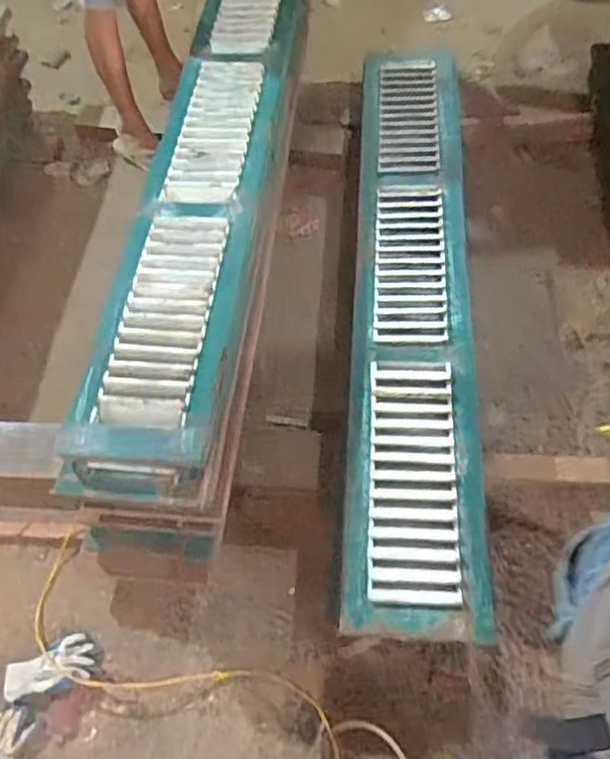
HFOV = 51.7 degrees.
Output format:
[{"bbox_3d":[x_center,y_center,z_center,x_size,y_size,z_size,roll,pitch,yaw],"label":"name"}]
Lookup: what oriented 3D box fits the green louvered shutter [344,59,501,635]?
[{"bbox_3d":[0.270,-0.231,1.565,0.285,0.084,1.793,3,62,3],"label":"green louvered shutter"}]

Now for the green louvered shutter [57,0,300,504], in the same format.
[{"bbox_3d":[-0.229,-0.485,1.515,0.279,0.098,1.904,9,68,0],"label":"green louvered shutter"}]

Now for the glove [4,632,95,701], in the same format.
[{"bbox_3d":[-0.517,0.581,1.269,0.179,0.032,0.089,-18,58,-10],"label":"glove"}]

